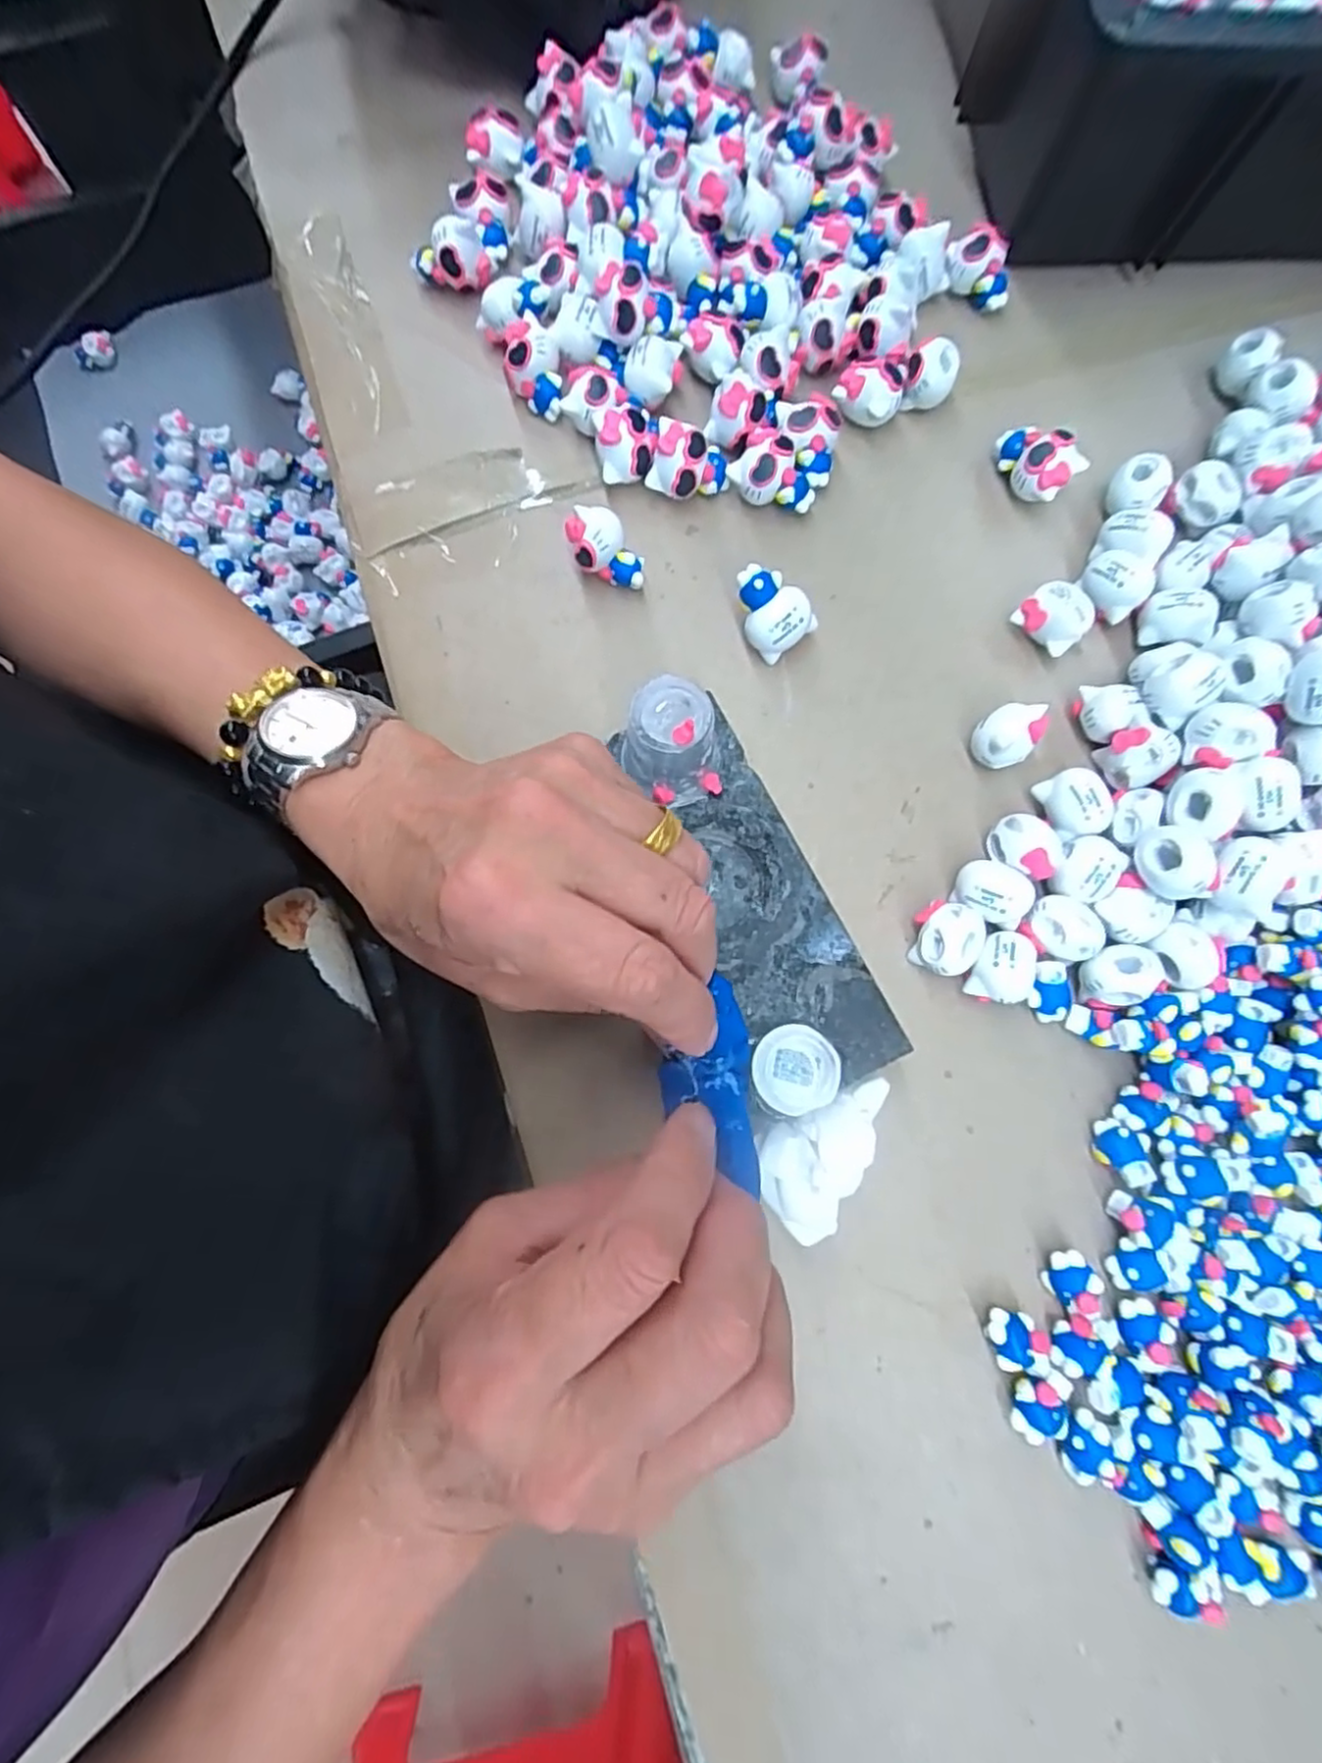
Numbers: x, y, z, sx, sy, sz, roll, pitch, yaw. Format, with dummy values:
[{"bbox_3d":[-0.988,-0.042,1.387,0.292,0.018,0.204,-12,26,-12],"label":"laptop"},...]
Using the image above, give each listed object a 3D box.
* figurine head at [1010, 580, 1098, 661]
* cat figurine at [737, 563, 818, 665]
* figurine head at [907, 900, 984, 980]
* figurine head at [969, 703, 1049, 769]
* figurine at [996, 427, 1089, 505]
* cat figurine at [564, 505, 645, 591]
[{"bbox_3d":[0.155,-0.104,0.271,0.025,0.021,0.016,41,82,7],"label":"figurine head"},{"bbox_3d":[0.043,-0.105,0.266,0.024,0.027,0.029,-38,82,-7],"label":"cat figurine"},{"bbox_3d":[0.104,0.021,0.249,0.021,0.018,0.026,5,79,1],"label":"figurine head"},{"bbox_3d":[0.133,-0.056,0.263,0.024,0.021,0.021,-42,82,-7],"label":"figurine head"},{"bbox_3d":[0.155,-0.175,0.285,0.034,0.025,0.021,40,82,7],"label":"figurine"},{"bbox_3d":[-0.021,-0.131,0.269,0.030,0.026,0.018,7,79,1],"label":"cat figurine"}]

